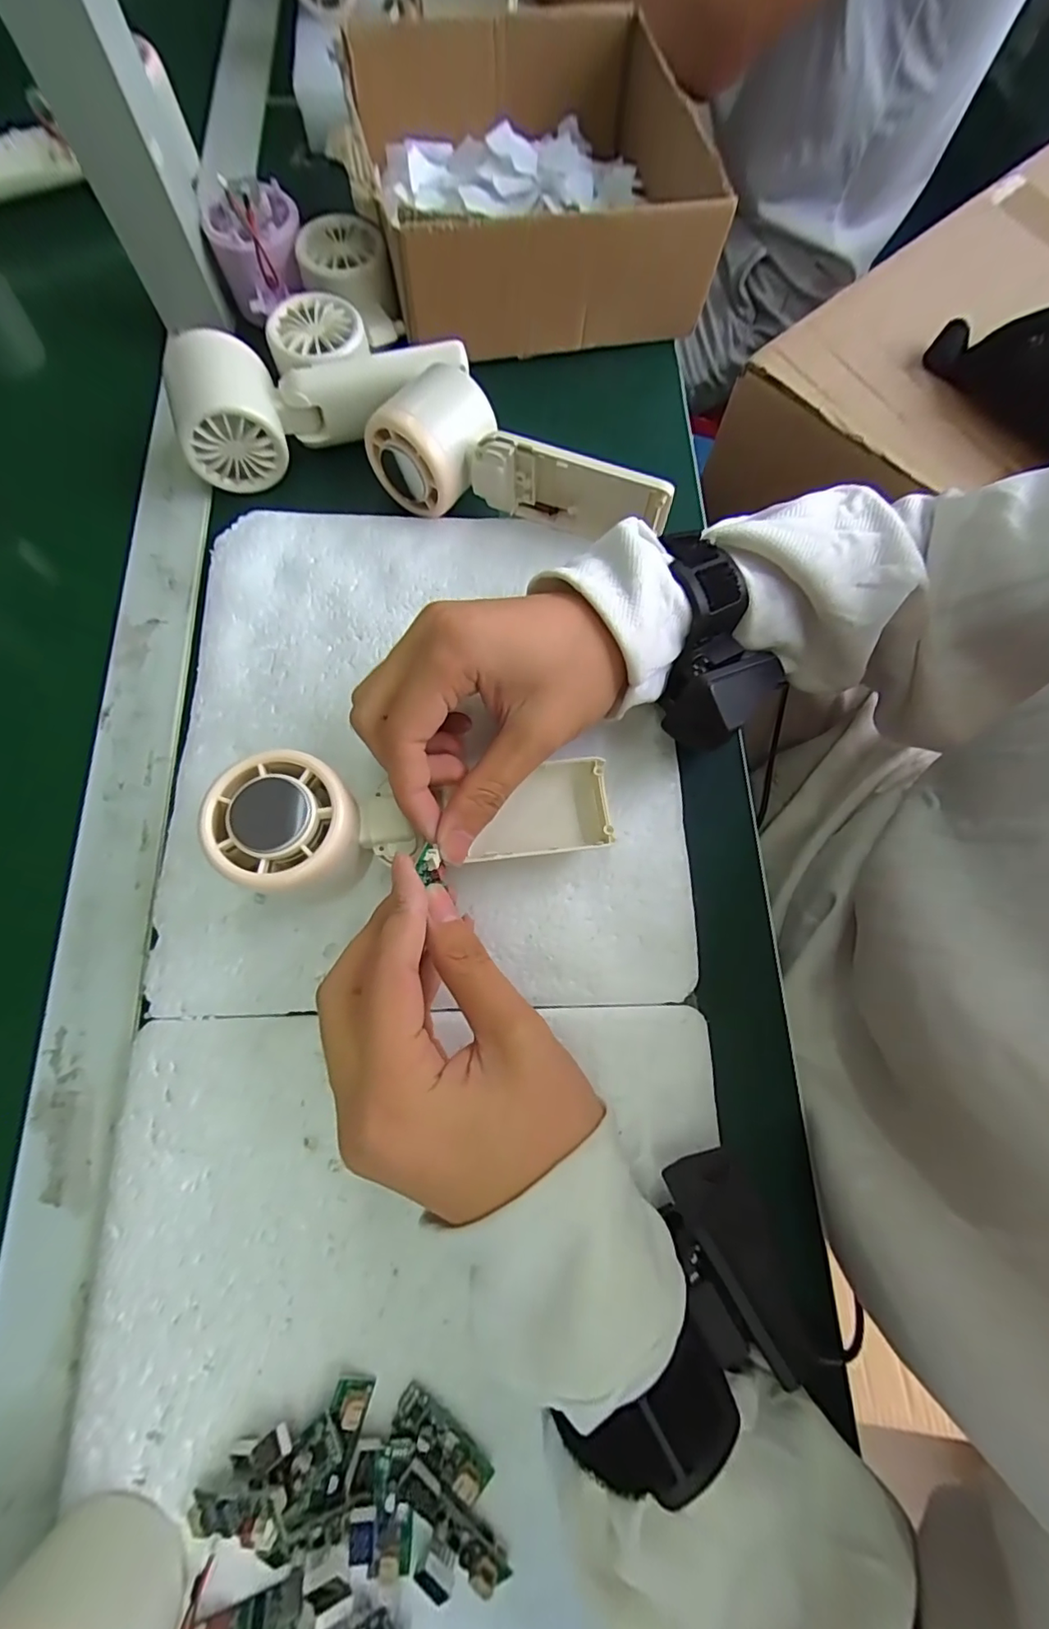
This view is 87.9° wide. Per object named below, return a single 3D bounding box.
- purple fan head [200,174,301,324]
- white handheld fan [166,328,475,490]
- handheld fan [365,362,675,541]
[{"bbox_3d":[-0.160,-0.345,0.332,0.056,0.045,0.061,-18,75,-7],"label":"purple fan head"},{"bbox_3d":[-0.117,-0.250,0.313,0.164,0.049,0.064,-20,75,-7],"label":"white handheld fan"},{"bbox_3d":[-0.004,-0.181,0.292,0.156,0.056,0.053,32,75,7],"label":"handheld fan"}]

